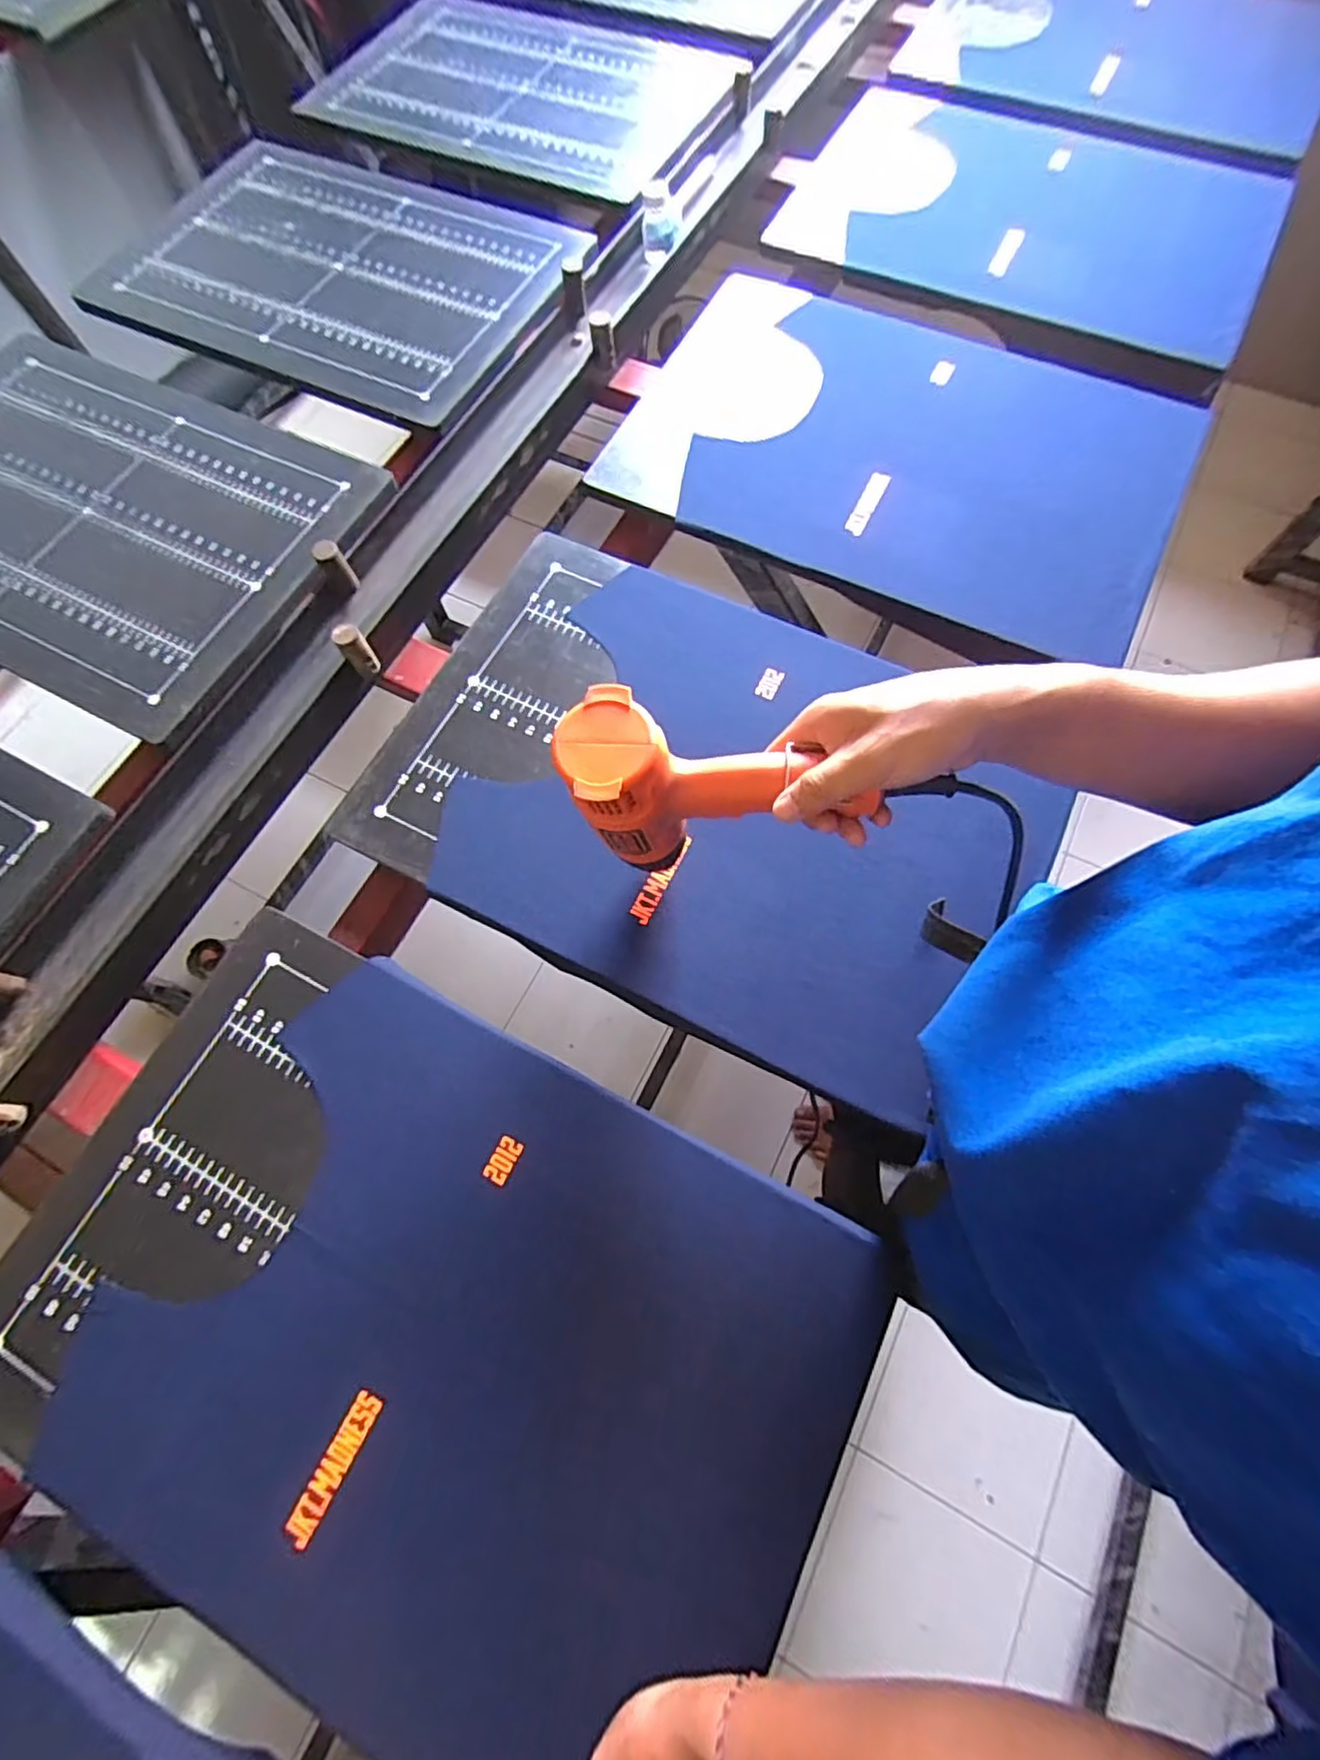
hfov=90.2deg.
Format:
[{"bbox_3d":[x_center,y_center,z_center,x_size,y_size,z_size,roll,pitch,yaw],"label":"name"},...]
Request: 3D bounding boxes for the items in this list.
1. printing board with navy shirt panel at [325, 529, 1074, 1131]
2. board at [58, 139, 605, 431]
[{"bbox_3d":[0.038,-0.089,0.601,0.574,0.019,0.398,24,72,10],"label":"printing board with navy shirt panel"},{"bbox_3d":[-0.435,-0.831,0.884,0.607,0.013,0.414,26,72,11],"label":"board"}]

